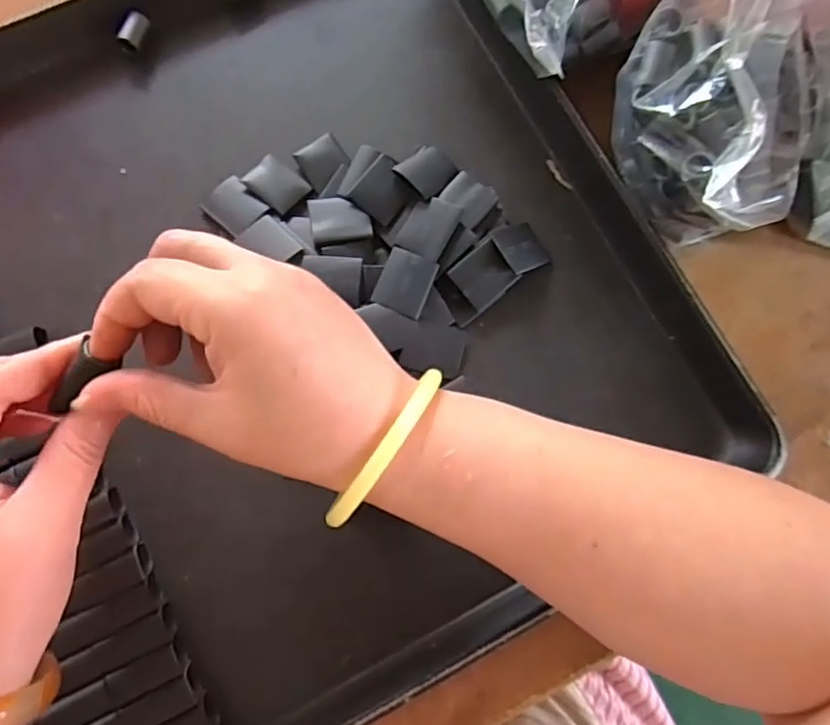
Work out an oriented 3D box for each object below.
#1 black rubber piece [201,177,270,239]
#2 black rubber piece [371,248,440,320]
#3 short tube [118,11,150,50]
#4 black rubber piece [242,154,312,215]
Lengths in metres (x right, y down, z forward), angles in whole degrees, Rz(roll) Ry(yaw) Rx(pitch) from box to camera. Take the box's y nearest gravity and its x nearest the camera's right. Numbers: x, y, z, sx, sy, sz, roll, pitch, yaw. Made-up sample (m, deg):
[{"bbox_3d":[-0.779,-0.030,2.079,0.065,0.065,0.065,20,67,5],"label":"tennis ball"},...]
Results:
[{"bbox_3d":[-0.097,-0.083,0.329,0.031,0.004,0.025,43,80,7],"label":"black rubber piece"},{"bbox_3d":[-0.005,-0.040,0.313,0.025,0.005,0.032,20,77,3],"label":"black rubber piece"},{"bbox_3d":[-0.158,-0.187,0.349,0.011,0.011,0.019,26,76,6],"label":"short tube"},{"bbox_3d":[-0.074,-0.097,0.333,0.032,0.004,0.024,42,79,7],"label":"black rubber piece"}]

